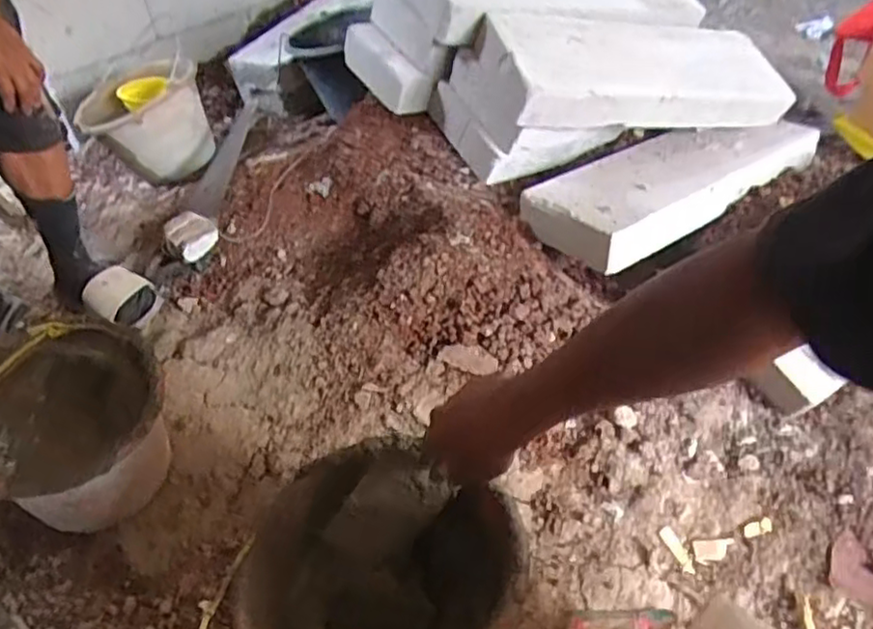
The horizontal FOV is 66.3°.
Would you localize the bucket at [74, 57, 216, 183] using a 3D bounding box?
[{"bbox_3d":[-0.625,-0.413,1.456,0.238,0.213,0.238,-28,45,-22],"label":"bucket"}]

